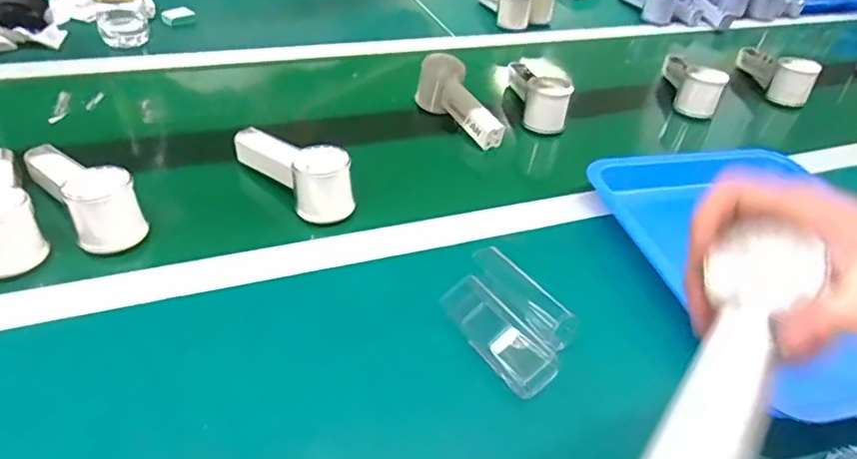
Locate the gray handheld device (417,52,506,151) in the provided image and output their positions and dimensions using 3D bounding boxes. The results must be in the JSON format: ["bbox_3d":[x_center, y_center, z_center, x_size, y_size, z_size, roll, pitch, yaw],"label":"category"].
[{"bbox_3d":[0.041,-0.158,0.759,0.046,0.059,0.153,-21,58,-31],"label":"gray handheld device"}]

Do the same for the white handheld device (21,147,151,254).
[{"bbox_3d":[-0.318,-0.041,0.550,0.055,0.059,0.148,-29,50,-36],"label":"white handheld device"}]

